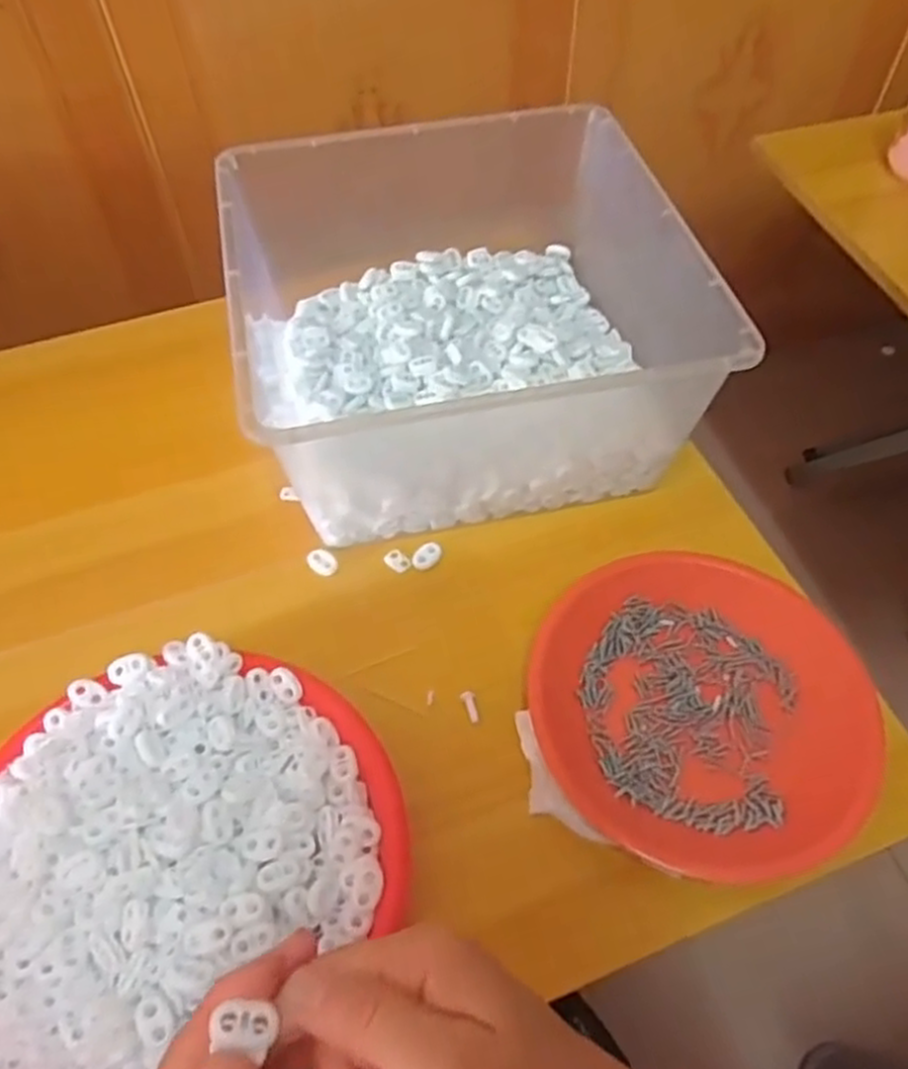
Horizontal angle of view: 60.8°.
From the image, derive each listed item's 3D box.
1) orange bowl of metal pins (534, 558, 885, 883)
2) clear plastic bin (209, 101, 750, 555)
[{"bbox_3d":[0.145,0.101,0.460,0.194,0.029,0.184,-1,56,1],"label":"orange bowl of metal pins"},{"bbox_3d":[0.001,-0.161,0.571,0.300,0.142,0.286,-12,57,-7],"label":"clear plastic bin"}]

